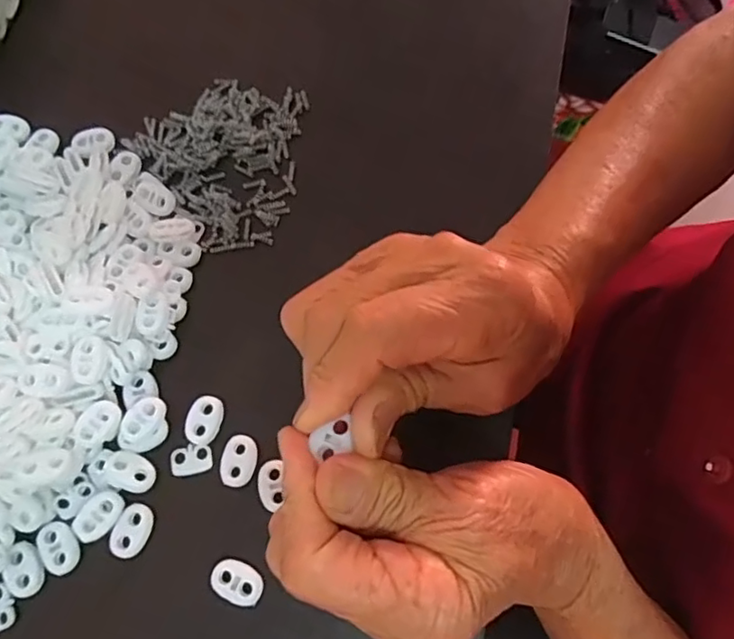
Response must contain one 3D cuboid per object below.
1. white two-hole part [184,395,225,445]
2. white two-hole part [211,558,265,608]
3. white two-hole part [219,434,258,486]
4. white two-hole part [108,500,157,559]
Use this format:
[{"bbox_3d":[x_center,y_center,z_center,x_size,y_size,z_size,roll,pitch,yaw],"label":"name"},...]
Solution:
[{"bbox_3d":[-0.076,0.047,0.273,0.016,0.004,0.022,17,73,8],"label":"white two-hole part"},{"bbox_3d":[-0.056,0.112,0.252,0.022,0.005,0.015,18,73,8],"label":"white two-hole part"},{"bbox_3d":[-0.058,0.064,0.267,0.016,0.004,0.023,15,73,7],"label":"white two-hole part"},{"bbox_3d":[-0.103,0.093,0.259,0.015,0.004,0.022,25,74,10],"label":"white two-hole part"}]

